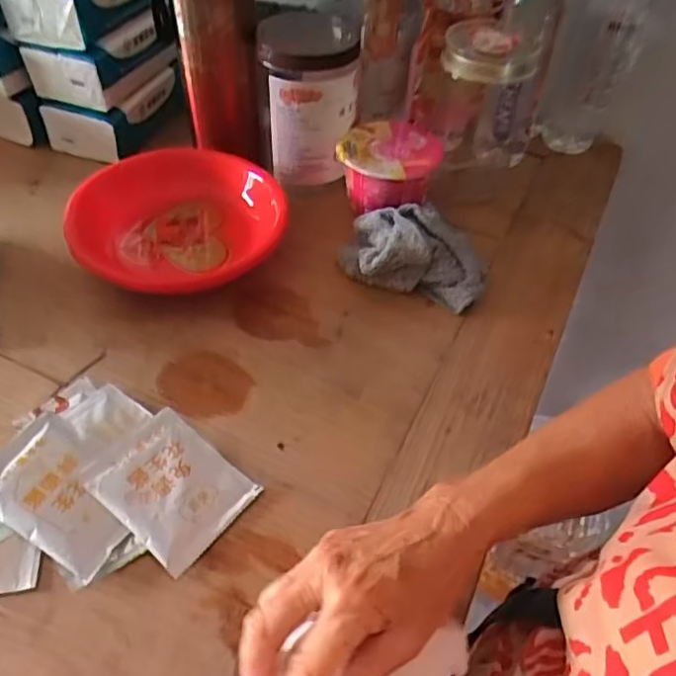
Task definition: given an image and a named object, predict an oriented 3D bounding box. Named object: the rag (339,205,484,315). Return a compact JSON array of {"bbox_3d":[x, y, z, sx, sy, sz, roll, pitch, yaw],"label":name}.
[{"bbox_3d":[0.070,-0.084,0.555,0.131,0.052,0.100,13,50,7],"label":"rag"}]

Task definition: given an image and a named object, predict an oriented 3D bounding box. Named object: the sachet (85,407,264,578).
[{"bbox_3d":[-0.111,0.100,0.410,0.090,0.018,0.078,32,55,22],"label":"sachet"}]

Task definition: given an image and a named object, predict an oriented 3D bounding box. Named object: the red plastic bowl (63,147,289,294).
[{"bbox_3d":[-0.146,-0.112,0.566,0.171,0.054,0.171,2,50,-2],"label":"red plastic bowl"}]

